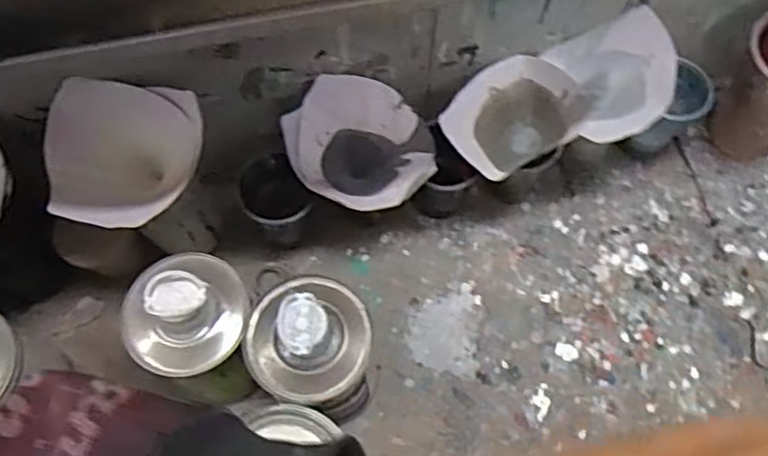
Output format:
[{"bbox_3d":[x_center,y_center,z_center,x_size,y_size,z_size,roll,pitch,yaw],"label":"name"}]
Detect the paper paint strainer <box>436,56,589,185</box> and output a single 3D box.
[{"bbox_3d":[0.118,-0.095,0.632,0.105,0.077,0.117,37,70,15],"label":"paper paint strainer"}]

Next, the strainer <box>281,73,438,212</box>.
[{"bbox_3d":[-0.022,-0.064,0.627,0.124,0.099,0.116,1,65,-1],"label":"strainer"}]

